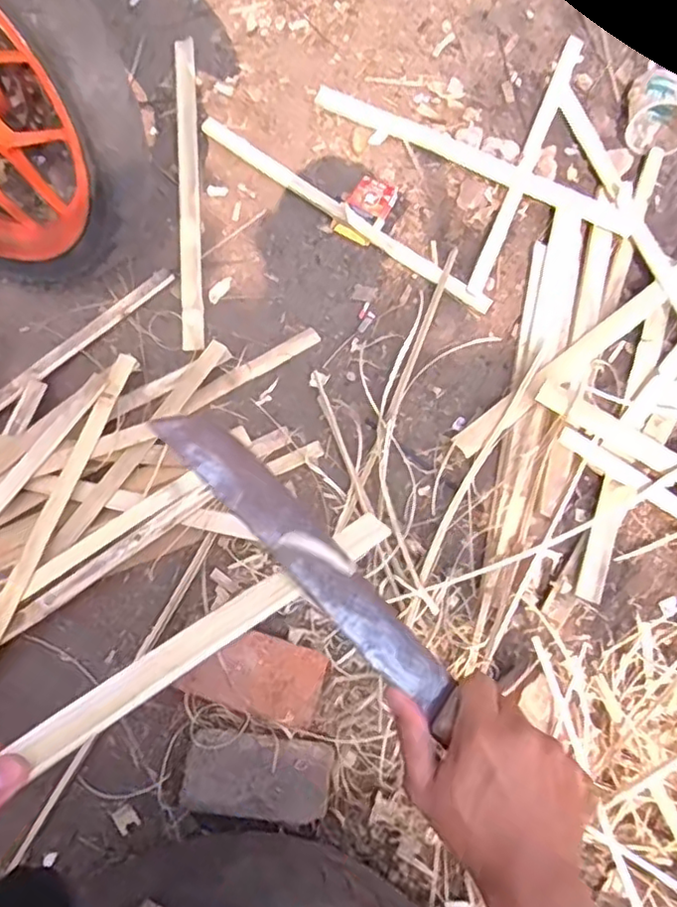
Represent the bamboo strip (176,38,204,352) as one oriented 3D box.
[{"bbox_3d":[-0.224,-0.403,0.933,0.029,0.010,0.543,-4,73,-4],"label":"bamboo strip"}]

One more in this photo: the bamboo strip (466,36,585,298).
[{"bbox_3d":[0.295,-0.457,0.959,0.027,0.011,0.517,23,73,5],"label":"bamboo strip"}]

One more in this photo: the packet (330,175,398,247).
[{"bbox_3d":[0.043,-0.363,0.929,0.066,0.010,0.113,30,74,7],"label":"packet"}]

